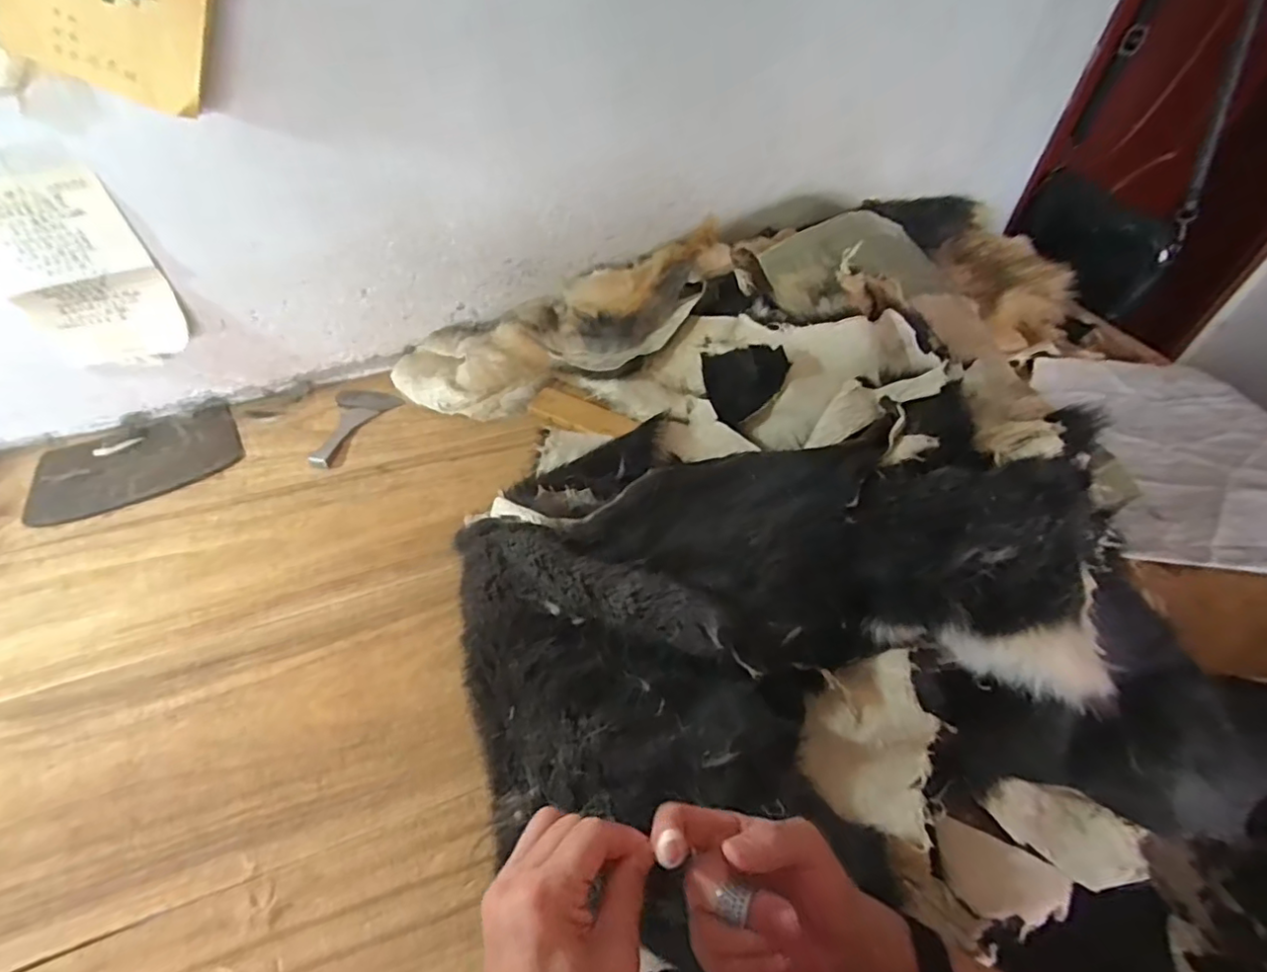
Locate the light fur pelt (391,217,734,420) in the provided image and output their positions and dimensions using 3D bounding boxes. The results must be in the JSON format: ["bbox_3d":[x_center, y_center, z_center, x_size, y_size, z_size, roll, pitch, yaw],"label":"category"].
[{"bbox_3d":[-0.079,-0.205,0.795,0.469,0.065,0.154,-24,52,-2],"label":"light fur pelt"}]

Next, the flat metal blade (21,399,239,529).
[{"bbox_3d":[-0.580,-0.029,0.710,0.213,0.010,0.129,-23,53,-20],"label":"flat metal blade"}]

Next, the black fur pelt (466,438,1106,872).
[{"bbox_3d":[0.105,0.096,0.481,0.485,0.104,0.250,-15,50,1],"label":"black fur pelt"}]

